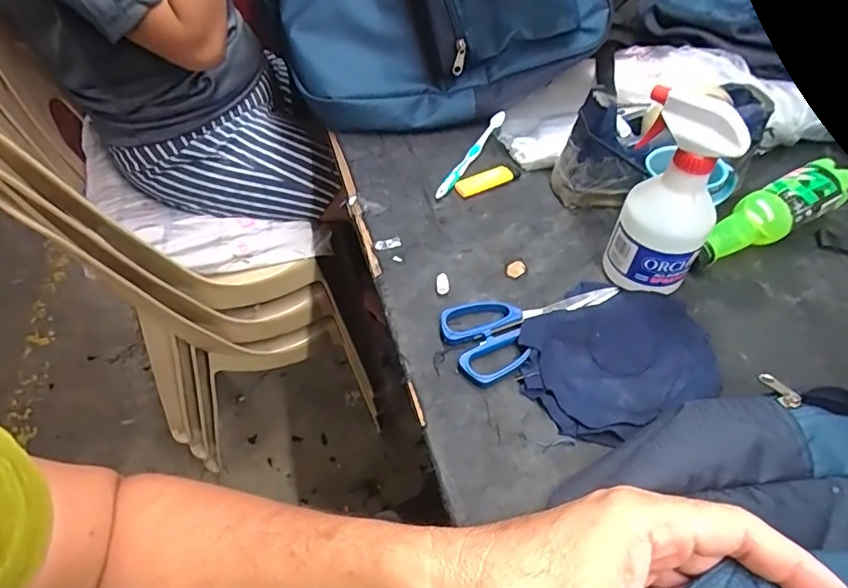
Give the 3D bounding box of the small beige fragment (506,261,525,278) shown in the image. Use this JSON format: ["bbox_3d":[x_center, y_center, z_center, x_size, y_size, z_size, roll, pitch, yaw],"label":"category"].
[{"bbox_3d":[0.094,-0.026,0.543,0.023,0.004,0.016,-34,58,-25],"label":"small beige fragment"}]

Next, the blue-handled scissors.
[{"bbox_3d":[0.100,0.020,0.497,0.171,0.013,0.080,-23,55,-18],"label":"blue-handled scissors"}]

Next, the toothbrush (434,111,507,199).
[{"bbox_3d":[0.058,-0.173,0.650,0.013,0.016,0.173,24,55,18],"label":"toothbrush"}]

